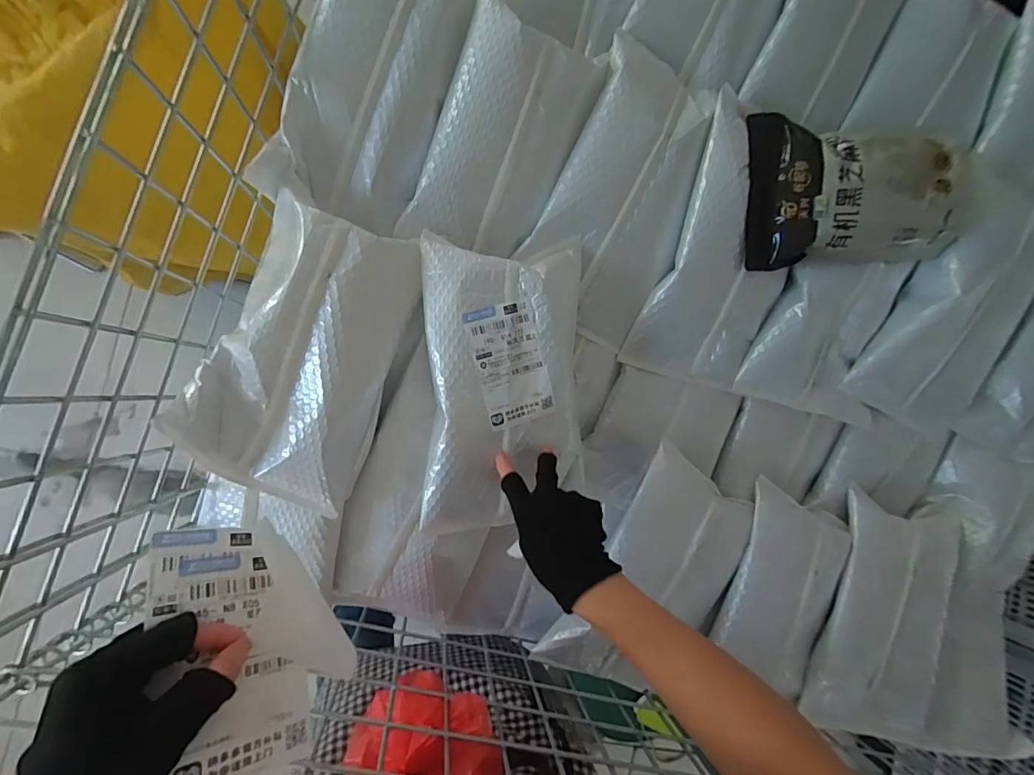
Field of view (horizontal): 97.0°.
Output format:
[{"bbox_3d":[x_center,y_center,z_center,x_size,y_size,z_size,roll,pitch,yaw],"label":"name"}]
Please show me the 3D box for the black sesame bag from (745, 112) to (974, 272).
[{"bbox_3d":[0.383,-0.220,0.523,0.252,0.073,0.163,0,91,-9],"label":"black sesame bag"}]

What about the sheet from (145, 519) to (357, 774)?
[{"bbox_3d":[-0.172,0.165,0.304,0.107,0.014,0.150,-1,66,-44],"label":"sheet"}]

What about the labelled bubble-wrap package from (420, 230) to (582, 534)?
[{"bbox_3d":[-0.015,0.004,0.508,0.171,0.065,0.315,1,91,-9],"label":"labelled bubble-wrap package"}]

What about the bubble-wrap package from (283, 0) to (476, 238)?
[{"bbox_3d":[-0.149,-0.308,0.475,0.136,0.040,0.260,18,106,-19],"label":"bubble-wrap package"}]

